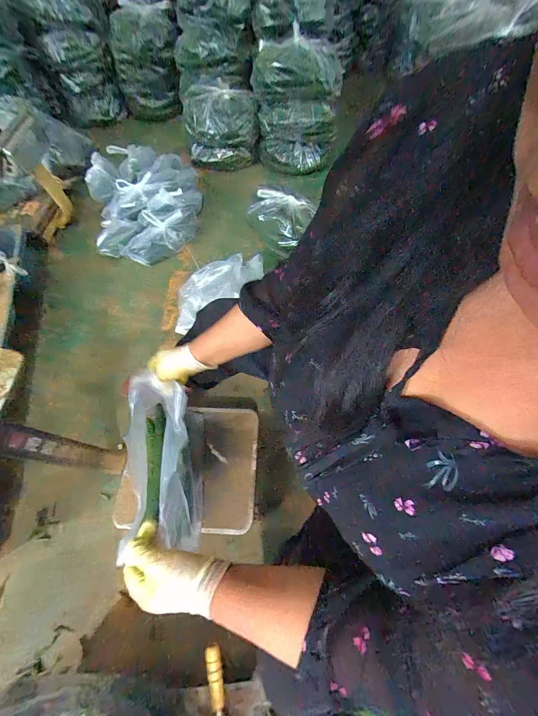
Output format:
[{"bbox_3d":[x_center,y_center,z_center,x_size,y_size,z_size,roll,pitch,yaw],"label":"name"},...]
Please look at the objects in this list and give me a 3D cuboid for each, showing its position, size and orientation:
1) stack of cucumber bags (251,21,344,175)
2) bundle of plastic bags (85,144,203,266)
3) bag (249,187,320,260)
[{"bbox_3d":[0.127,-1.153,1.329,0.370,0.434,0.312,8,65,7],"label":"stack of cucumber bags"},{"bbox_3d":[-0.532,-0.680,1.207,0.467,0.184,0.584,-14,64,-4],"label":"bundle of plastic bags"},{"bbox_3d":[0.054,-0.531,1.103,0.186,0.150,0.223,-30,66,-11],"label":"bag"}]

